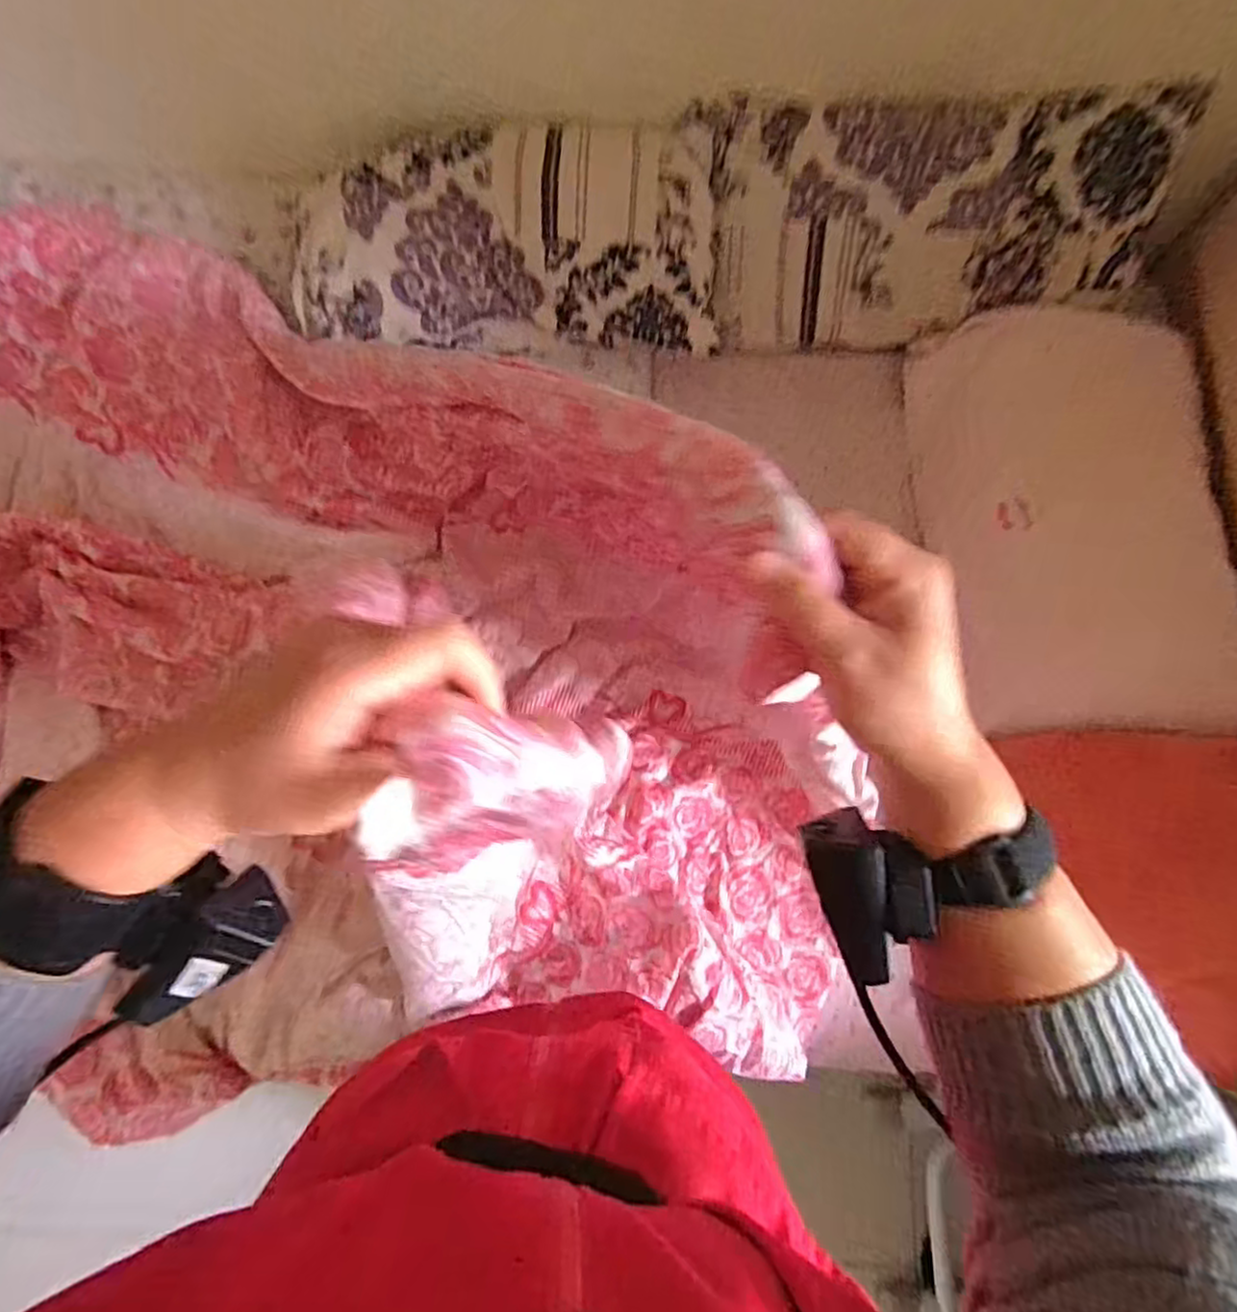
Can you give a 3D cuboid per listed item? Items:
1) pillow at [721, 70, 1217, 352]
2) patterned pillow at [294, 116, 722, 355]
[{"bbox_3d":[0.422,-0.587,0.968,0.630,0.301,0.075,2,28,3],"label":"pillow"},{"bbox_3d":[-0.150,-0.557,0.962,0.572,0.157,0.255,0,73,-2],"label":"patterned pillow"}]

